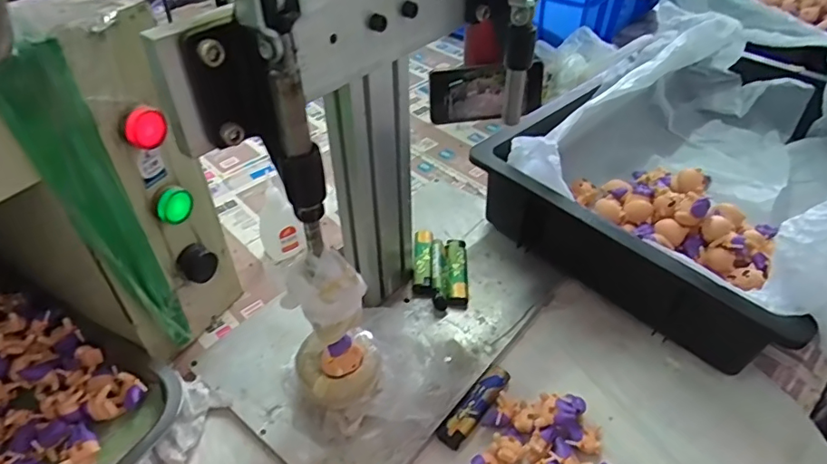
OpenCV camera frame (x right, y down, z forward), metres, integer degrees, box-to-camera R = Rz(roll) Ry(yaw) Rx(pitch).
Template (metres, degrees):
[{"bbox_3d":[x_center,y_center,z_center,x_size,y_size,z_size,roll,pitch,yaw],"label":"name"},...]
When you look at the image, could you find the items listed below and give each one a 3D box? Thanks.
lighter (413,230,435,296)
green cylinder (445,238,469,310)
[{"bbox_3d":[0.010,0.030,0.534,0.020,0.015,0.085,2,43,-1],"label":"lighter"},{"bbox_3d":[0.043,0.038,0.528,0.022,0.013,0.090,3,43,0],"label":"green cylinder"}]

